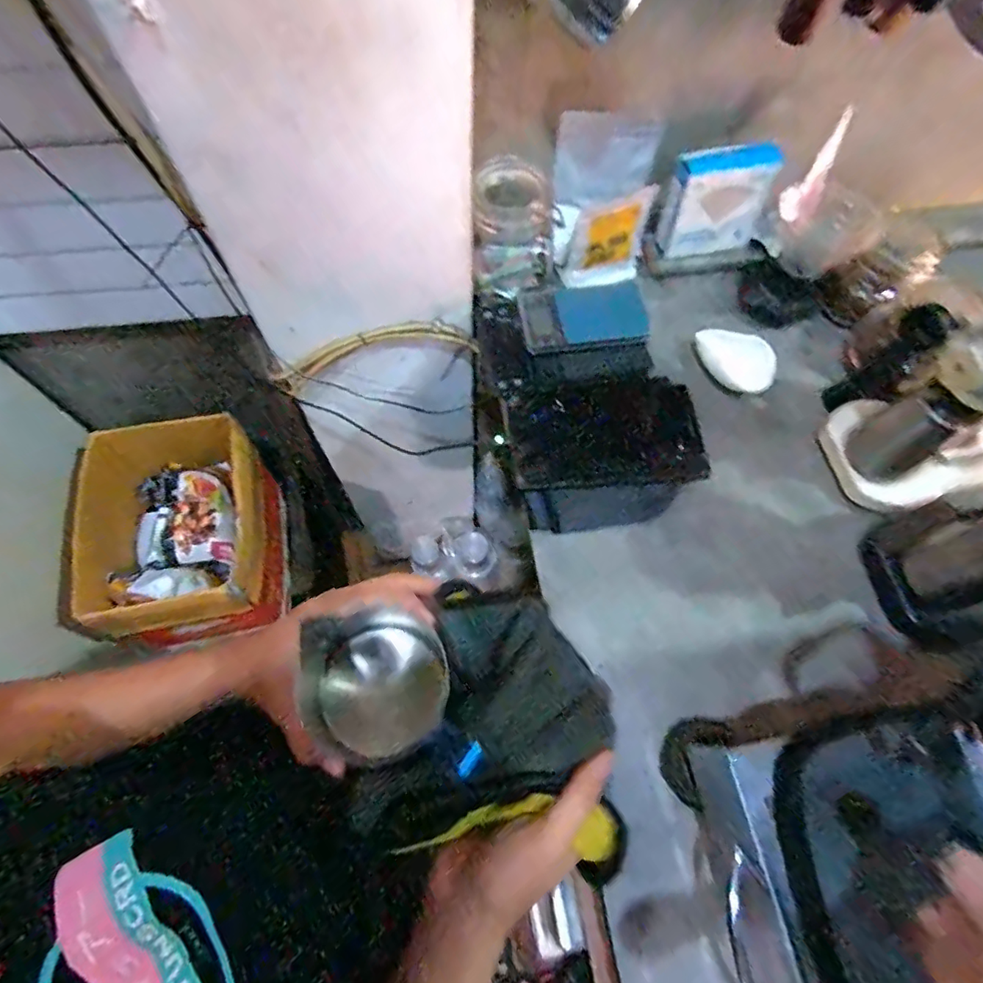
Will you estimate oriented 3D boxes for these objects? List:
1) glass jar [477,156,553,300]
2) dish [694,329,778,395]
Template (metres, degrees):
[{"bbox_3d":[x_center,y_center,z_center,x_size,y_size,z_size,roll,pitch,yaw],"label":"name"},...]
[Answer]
[{"bbox_3d":[0.025,-0.308,0.646,0.087,0.123,0.084,1,66,-2],"label":"glass jar"},{"bbox_3d":[0.277,-0.152,0.631,0.095,0.031,0.064,35,69,13],"label":"dish"}]

